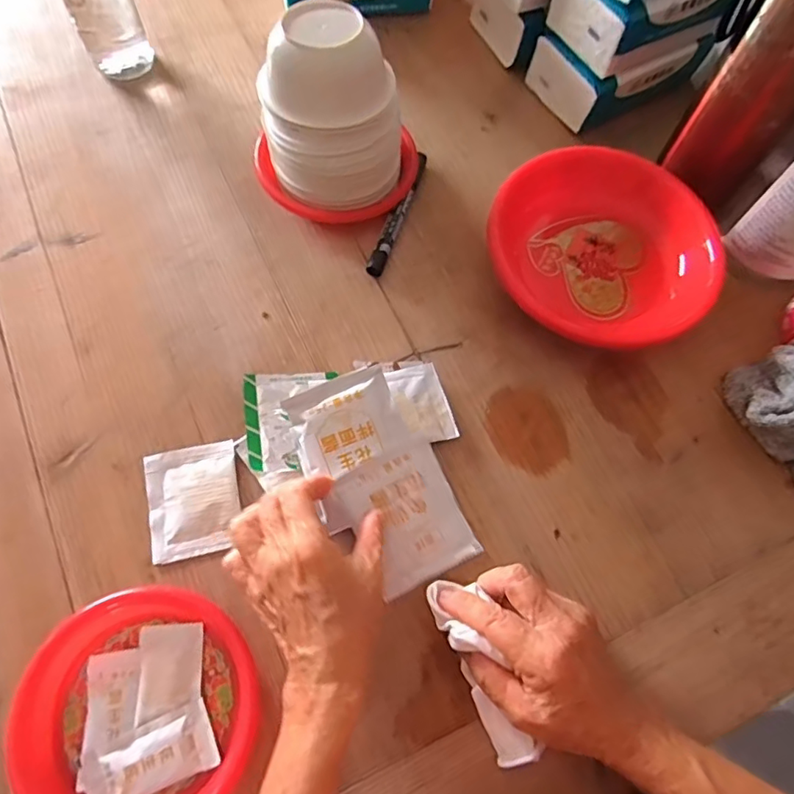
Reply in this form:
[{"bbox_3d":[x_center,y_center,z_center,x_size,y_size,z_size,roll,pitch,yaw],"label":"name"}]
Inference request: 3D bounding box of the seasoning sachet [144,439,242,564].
[{"bbox_3d":[-0.147,0.074,0.402,0.063,0.004,0.078,-11,70,-6],"label":"seasoning sachet"}]

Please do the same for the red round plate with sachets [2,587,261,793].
[{"bbox_3d":[-0.161,0.196,0.344,0.141,0.026,0.140,1,69,-2],"label":"red round plate with sachets"}]

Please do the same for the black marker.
[{"bbox_3d":[0.002,-0.166,0.498,0.013,0.016,0.139,18,69,5],"label":"black marker"}]

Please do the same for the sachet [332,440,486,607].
[{"bbox_3d":[0.007,0.085,0.398,0.076,0.008,0.092,-24,85,-17],"label":"sachet"}]

